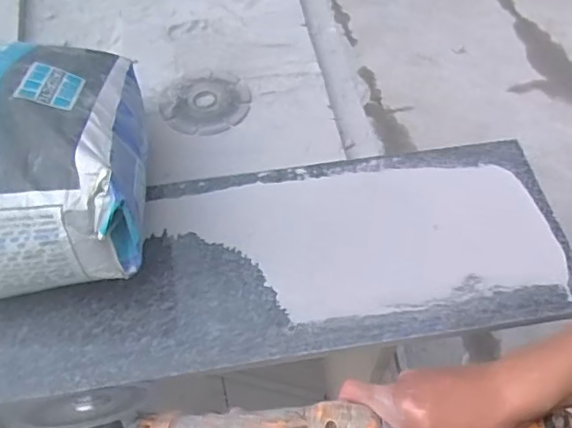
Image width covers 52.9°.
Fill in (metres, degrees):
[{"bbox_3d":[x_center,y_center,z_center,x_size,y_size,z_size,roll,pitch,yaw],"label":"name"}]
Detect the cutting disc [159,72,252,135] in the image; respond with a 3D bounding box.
[{"bbox_3d":[-0.097,-0.136,0.692,0.106,0.011,0.096,-11,57,-7],"label":"cutting disc"}]

